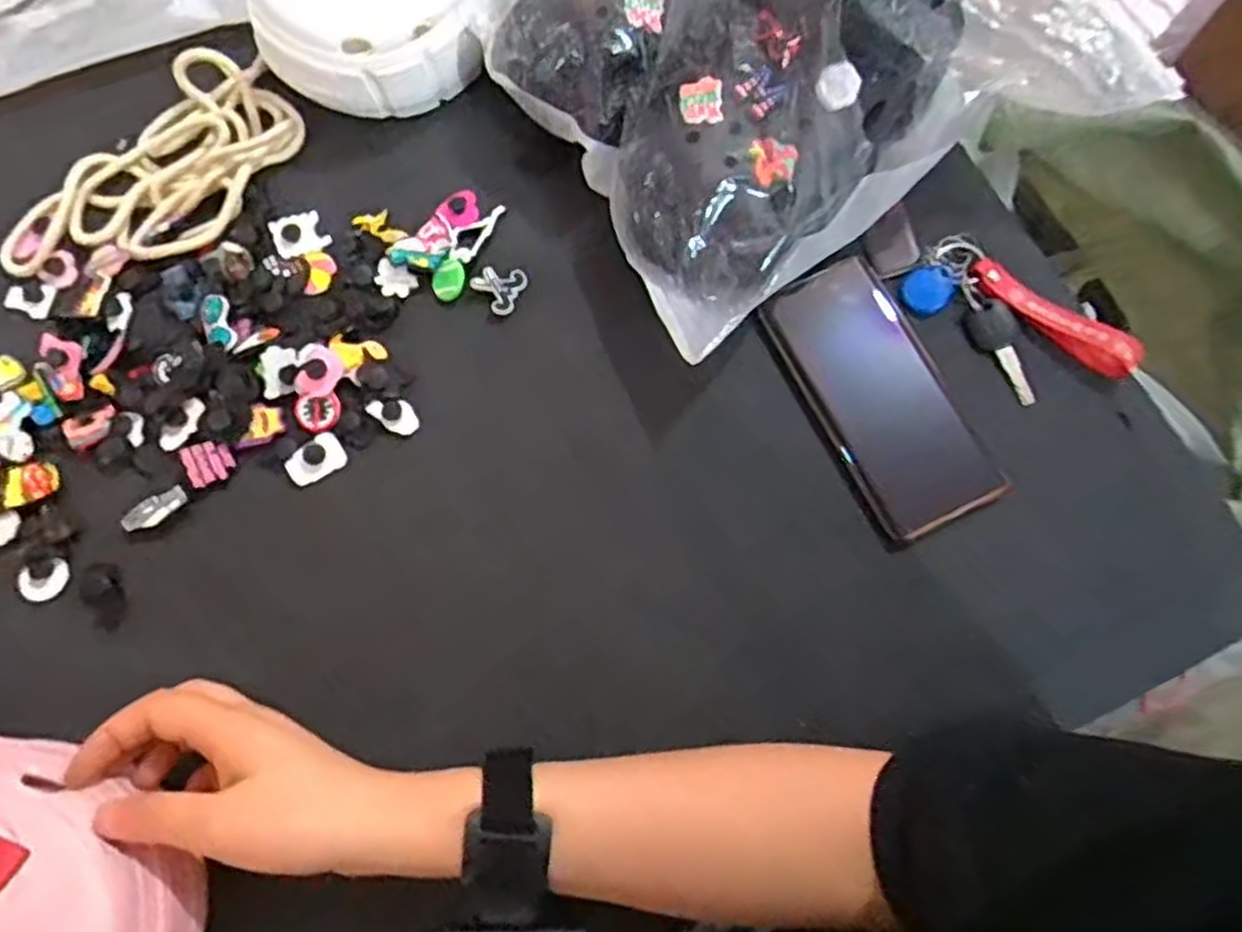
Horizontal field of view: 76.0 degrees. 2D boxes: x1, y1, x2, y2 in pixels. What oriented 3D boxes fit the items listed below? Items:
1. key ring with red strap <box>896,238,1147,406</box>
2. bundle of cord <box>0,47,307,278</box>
[{"bbox_3d":[0.229,-0.083,0.461,0.062,0.024,0.126,-43,78,-13],"label":"key ring with red strap"},{"bbox_3d":[-0.281,-0.172,0.480,0.190,0.032,0.103,-42,78,-13],"label":"bundle of cord"}]

